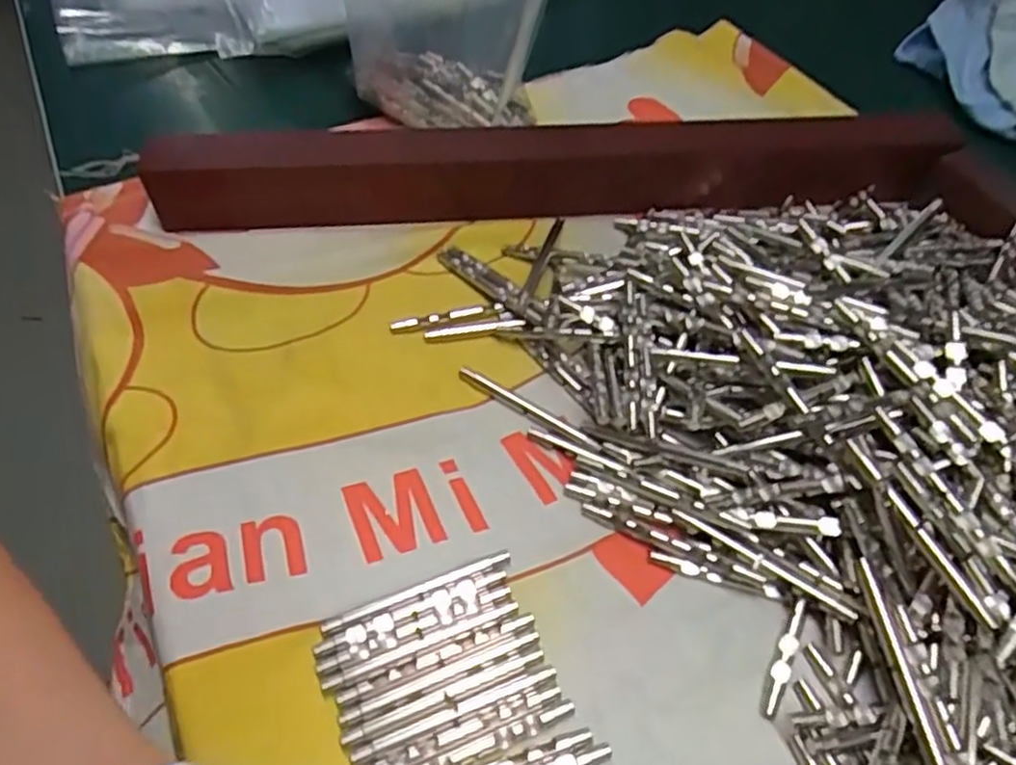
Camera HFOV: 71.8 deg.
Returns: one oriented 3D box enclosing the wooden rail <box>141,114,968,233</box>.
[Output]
[{"bbox_3d":[0.025,-0.106,0.348,0.380,0.041,0.030,-2,55,-2],"label":"wooden rail"}]

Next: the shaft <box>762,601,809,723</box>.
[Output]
[{"bbox_3d":[0.094,0.093,0.237,0.006,0.005,0.040,25,58,16],"label":"shaft"}]

